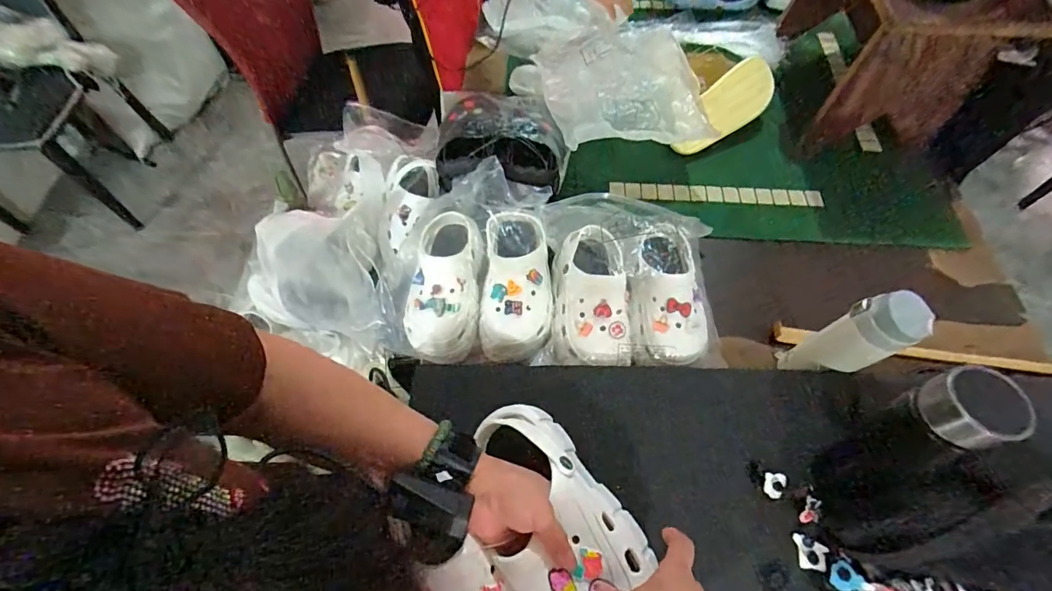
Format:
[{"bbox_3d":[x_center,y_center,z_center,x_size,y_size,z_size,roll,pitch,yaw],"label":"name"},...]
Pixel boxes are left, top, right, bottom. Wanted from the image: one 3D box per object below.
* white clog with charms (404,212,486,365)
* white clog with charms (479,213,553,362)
[{"bbox_3d":[-0.126,-0.024,0.697,0.117,0.074,0.233,5,60,5],"label":"white clog with charms"},{"bbox_3d":[-0.013,-0.016,0.701,0.107,0.077,0.233,2,78,3],"label":"white clog with charms"}]

